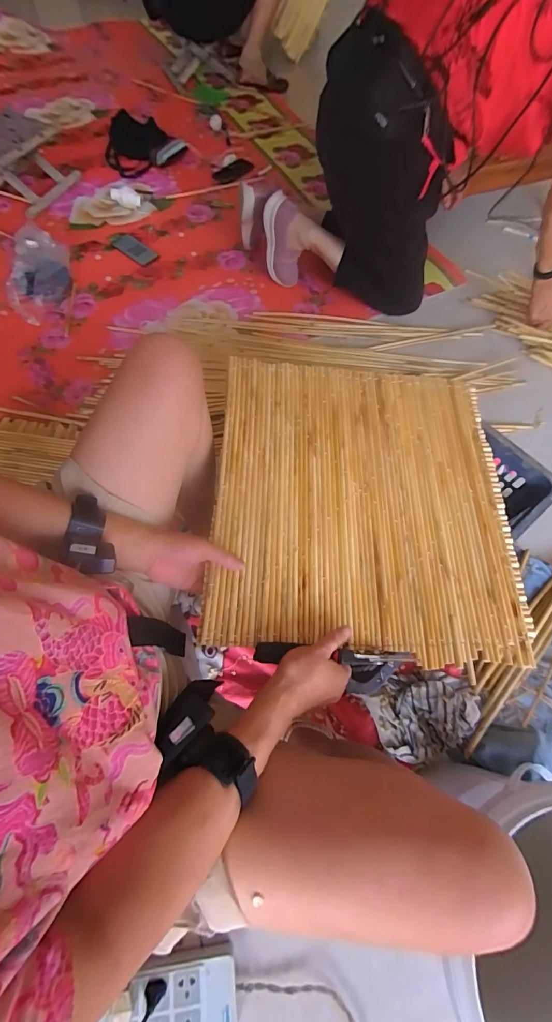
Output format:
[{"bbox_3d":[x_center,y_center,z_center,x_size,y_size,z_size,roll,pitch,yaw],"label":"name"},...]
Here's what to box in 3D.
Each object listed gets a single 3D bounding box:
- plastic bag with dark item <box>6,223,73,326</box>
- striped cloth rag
[{"bbox_3d":[-0.709,-0.716,1.155,0.162,0.094,0.334,-3,67,-4],"label":"plastic bag with dark item"},{"bbox_3d":[0.275,0.375,0.717,0.192,0.058,0.133,-6,67,-5],"label":"striped cloth rag"}]

